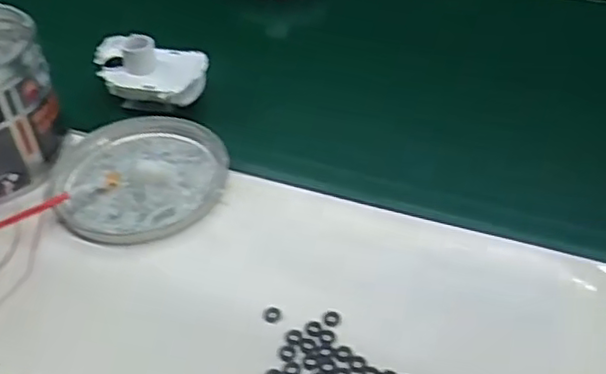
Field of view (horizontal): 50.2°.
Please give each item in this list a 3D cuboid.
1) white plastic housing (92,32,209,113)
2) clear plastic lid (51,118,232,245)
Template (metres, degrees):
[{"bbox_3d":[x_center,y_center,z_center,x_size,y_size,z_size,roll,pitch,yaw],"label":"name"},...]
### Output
[{"bbox_3d":[-0.134,-0.098,0.565,0.096,0.052,0.065,0,42,2],"label":"white plastic housing"},{"bbox_3d":[-0.126,-0.011,0.493,0.124,0.012,0.134,-31,50,-29],"label":"clear plastic lid"}]

